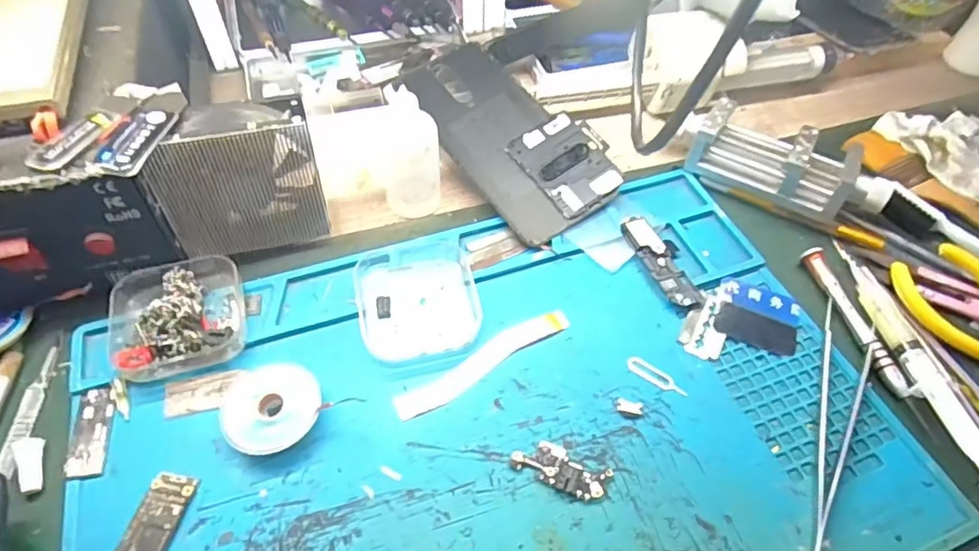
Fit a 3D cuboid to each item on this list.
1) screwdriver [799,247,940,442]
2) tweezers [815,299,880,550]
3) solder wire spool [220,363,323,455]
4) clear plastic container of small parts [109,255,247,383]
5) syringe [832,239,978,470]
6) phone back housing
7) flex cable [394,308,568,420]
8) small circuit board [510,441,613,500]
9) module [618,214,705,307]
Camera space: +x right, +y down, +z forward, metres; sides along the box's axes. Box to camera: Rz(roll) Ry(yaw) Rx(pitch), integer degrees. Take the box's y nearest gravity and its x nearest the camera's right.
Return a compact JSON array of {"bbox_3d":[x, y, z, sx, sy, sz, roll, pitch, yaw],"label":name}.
[{"bbox_3d":[0.203,0.031,0.311,0.014,0.008,0.114,-8,54,-9],"label":"screwdriver"},{"bbox_3d":[0.170,0.070,0.281,0.026,0.011,0.151,24,56,15],"label":"tweezers"},{"bbox_3d":[-0.104,0.062,0.278,0.044,0.012,0.046,1,53,-2],"label":"solder wire spool"},{"bbox_3d":[-0.163,0.017,0.301,0.063,0.020,0.066,-14,55,-13],"label":"clear plastic container of small parts"},{"bbox_3d":[0.222,0.036,0.304,0.017,0.013,0.149,-4,54,-6],"label":"syringe"},{"bbox_3d":[0.012,-0.096,0.382,0.082,0.005,0.155,-34,69,-13],"label":"phone back housing"},{"bbox_3d":[-0.002,0.044,0.301,0.100,0.004,0.017,-29,60,-22],"label":"flex cable"},{"bbox_3d":[0.033,0.089,0.267,0.044,0.005,0.018,23,55,13],"label":"small circuit board"},{"bbox_3d":[0.104,-0.010,0.341,0.027,0.005,0.066,-18,56,-16],"label":"module"}]

